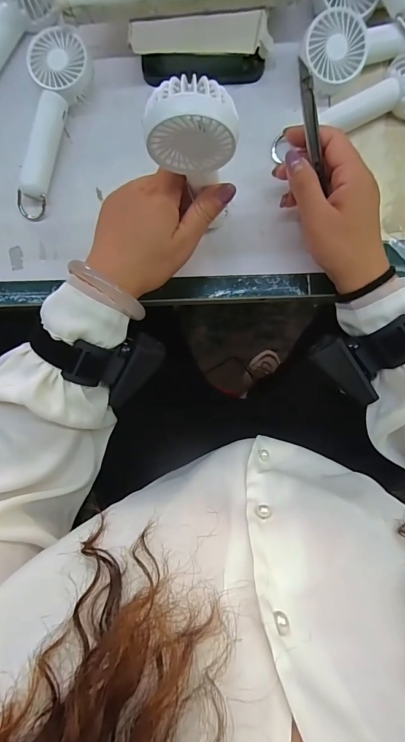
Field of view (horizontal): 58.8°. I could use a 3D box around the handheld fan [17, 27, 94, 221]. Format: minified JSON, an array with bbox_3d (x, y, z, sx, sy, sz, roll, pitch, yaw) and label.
[{"bbox_3d":[-0.142,-0.230,0.343,0.053,0.032,0.163,9,89,3],"label":"handheld fan"}]

